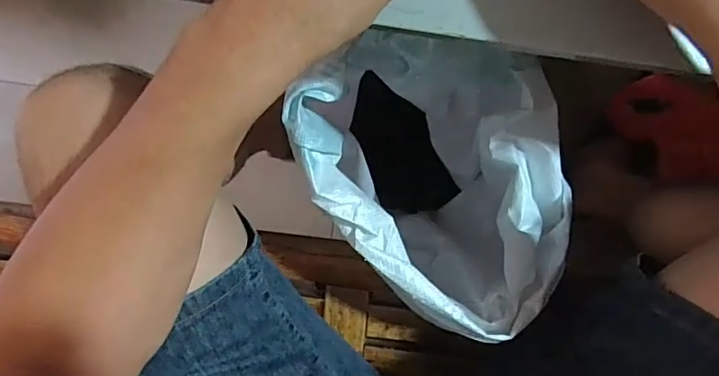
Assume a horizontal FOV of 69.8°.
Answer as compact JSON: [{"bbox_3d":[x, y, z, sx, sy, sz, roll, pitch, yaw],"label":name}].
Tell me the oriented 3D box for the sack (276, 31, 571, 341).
[{"bbox_3d":[0.089,-0.021,0.579,0.219,0.353,0.266,-23,94,4],"label":"sack"}]

